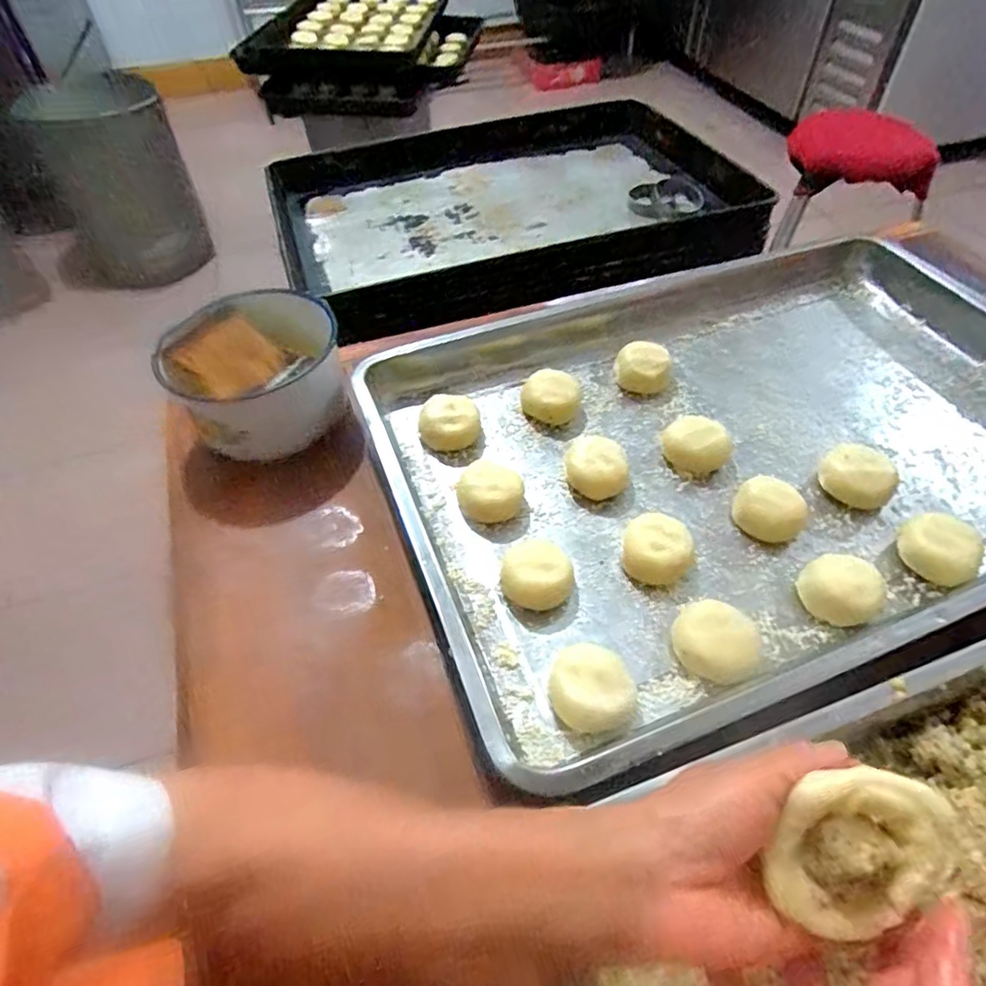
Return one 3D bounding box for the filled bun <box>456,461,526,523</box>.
[{"bbox_3d":[-0.003,-0.004,0.490,0.050,0.031,0.052,-6,51,-3],"label":"filled bun"}]

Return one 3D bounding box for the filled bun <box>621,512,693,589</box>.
[{"bbox_3d":[0.120,0.041,0.446,0.049,0.033,0.046,17,53,16],"label":"filled bun"}]

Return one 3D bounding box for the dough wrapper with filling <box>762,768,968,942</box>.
[{"bbox_3d":[0.144,0.141,0.243,0.055,0.032,0.067,32,85,16],"label":"dough wrapper with filling"}]

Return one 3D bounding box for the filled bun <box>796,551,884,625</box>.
[{"bbox_3d":[0.243,0.066,0.423,0.050,0.033,0.045,35,60,27],"label":"filled bun"}]

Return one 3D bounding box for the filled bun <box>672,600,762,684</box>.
[{"bbox_3d":[0.144,0.098,0.393,0.052,0.027,0.045,21,55,19],"label":"filled bun"}]

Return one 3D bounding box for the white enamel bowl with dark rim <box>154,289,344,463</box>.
[{"bbox_3d":[-0.207,-0.102,0.544,0.136,0.088,0.142,-1,52,2],"label":"white enamel bowl with dark rim"}]

